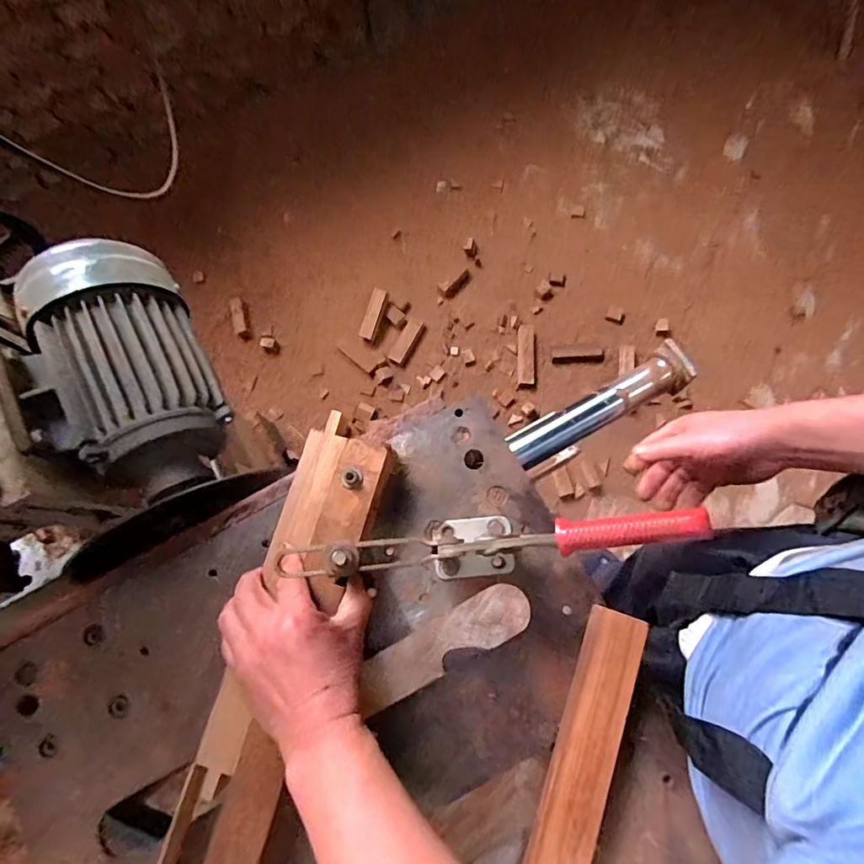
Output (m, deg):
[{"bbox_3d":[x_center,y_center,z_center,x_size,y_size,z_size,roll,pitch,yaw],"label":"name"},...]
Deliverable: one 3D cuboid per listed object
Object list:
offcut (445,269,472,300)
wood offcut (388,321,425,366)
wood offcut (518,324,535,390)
[{"bbox_3d":[0.074,-0.412,1.427,0.030,0.018,0.104,39,81,10],"label":"offcut"},{"bbox_3d":[-0.071,-0.247,1.389,0.048,0.019,0.133,28,80,9],"label":"wood offcut"},{"bbox_3d":[0.252,-0.204,1.352,0.045,0.032,0.197,4,77,3],"label":"wood offcut"}]

